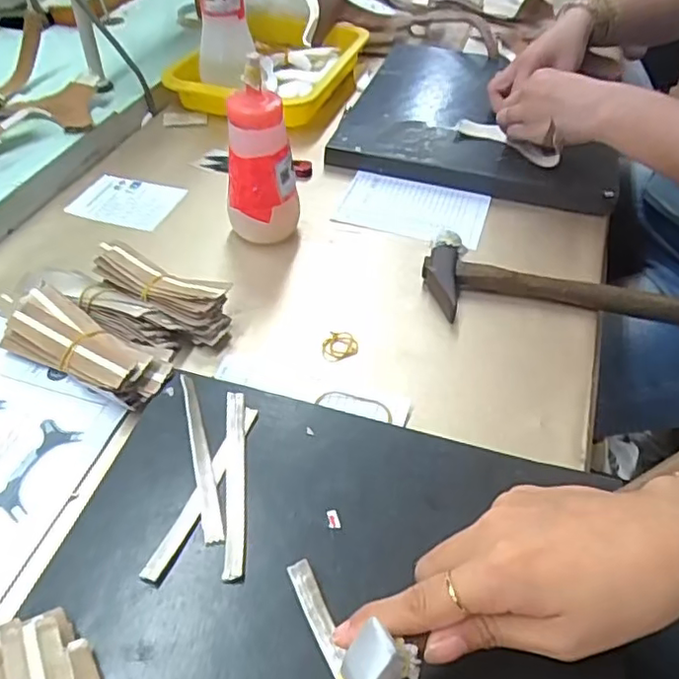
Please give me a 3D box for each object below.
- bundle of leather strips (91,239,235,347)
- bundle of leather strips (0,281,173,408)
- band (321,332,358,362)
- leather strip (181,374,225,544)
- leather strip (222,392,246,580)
[{"bbox_3d":[-0.144,-0.039,0.493,0.127,0.038,0.040,26,50,21],"label":"bundle of leather strips"},{"bbox_3d":[-0.182,0.008,0.450,0.137,0.032,0.052,23,49,19],"label":"bundle of leather strips"},{"bbox_3d":[-0.001,0.004,0.480,0.028,0.004,0.026,1,46,-1],"label":"band"},{"bbox_3d":[-0.086,0.070,0.382,0.011,0.005,0.119,-13,52,-11],"label":"leather strip"},{"bbox_3d":[-0.063,0.082,0.369,0.012,0.010,0.119,-3,46,-5],"label":"leather strip"}]

